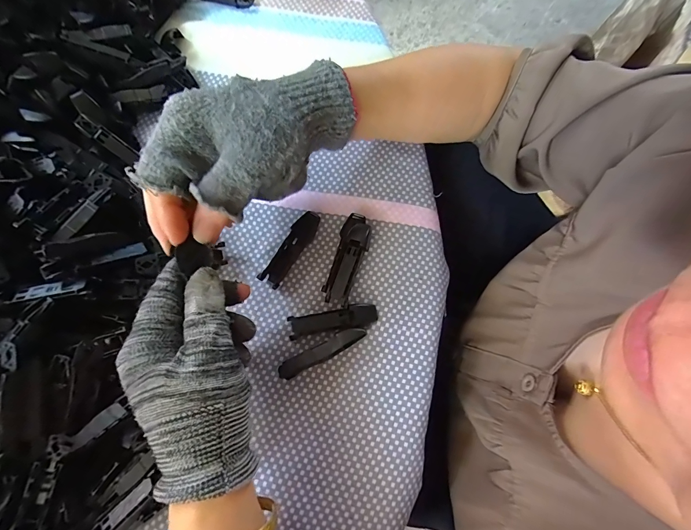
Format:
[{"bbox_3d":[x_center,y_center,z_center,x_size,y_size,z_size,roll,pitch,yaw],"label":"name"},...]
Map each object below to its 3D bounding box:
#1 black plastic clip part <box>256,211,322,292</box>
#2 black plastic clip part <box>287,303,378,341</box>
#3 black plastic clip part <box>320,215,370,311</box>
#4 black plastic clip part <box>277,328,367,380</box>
[{"bbox_3d":[-0.044,-0.014,0.272,0.017,0.008,0.069,31,80,8],"label":"black plastic clip part"},{"bbox_3d":[-0.009,0.042,0.255,0.067,0.012,0.018,-10,78,-1],"label":"black plastic clip part"},{"bbox_3d":[0.003,-0.006,0.263,0.024,0.020,0.074,16,78,5],"label":"black plastic clip part"},{"bbox_3d":[-0.017,0.065,0.247,0.068,0.015,0.013,-28,78,-5],"label":"black plastic clip part"}]

